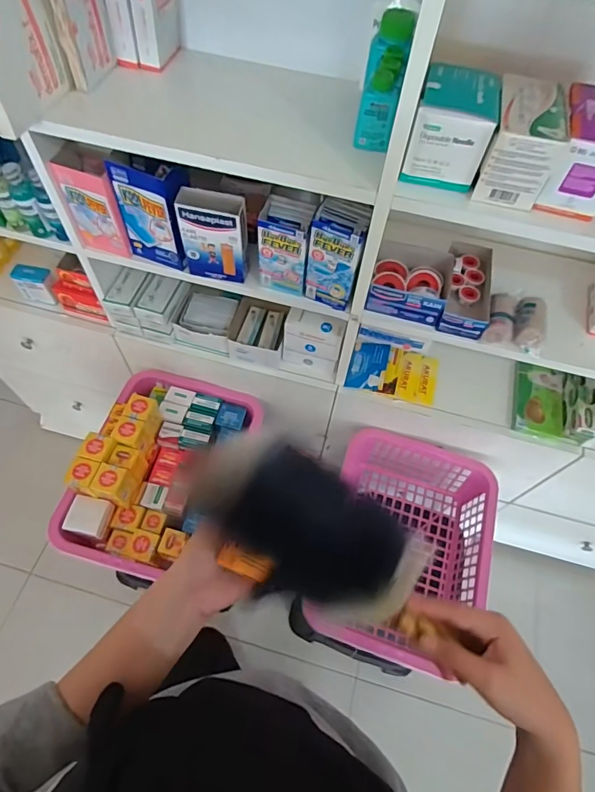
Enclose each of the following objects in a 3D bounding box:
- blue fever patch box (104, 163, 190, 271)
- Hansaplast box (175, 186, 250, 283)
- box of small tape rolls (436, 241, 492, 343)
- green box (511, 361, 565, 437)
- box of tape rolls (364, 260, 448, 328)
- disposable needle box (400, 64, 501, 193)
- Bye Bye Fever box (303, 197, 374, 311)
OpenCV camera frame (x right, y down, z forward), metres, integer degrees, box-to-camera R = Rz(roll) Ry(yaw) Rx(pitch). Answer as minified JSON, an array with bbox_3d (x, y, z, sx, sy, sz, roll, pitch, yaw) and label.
[{"bbox_3d":[-0.215,-0.288,0.696,0.106,0.154,0.068,21,60,9],"label":"blue fever patch box"},{"bbox_3d":[-0.125,-0.246,0.685,0.101,0.140,0.050,10,59,2],"label":"Hansaplast box"},{"bbox_3d":[0.278,-0.178,0.733,0.078,0.043,0.182,14,60,5],"label":"box of small tape rolls"},{"bbox_3d":[0.489,0.005,0.898,0.097,0.025,0.167,15,60,5],"label":"green box"},{"bbox_3d":[0.180,-0.182,0.719,0.115,0.047,0.110,15,60,6],"label":"box of tape rolls"},{"bbox_3d":[0.181,-0.310,0.522,0.087,0.086,0.114,14,60,5],"label":"disposable needle box"},{"bbox_3d":[0.057,-0.211,0.677,0.080,0.137,0.074,12,59,4],"label":"Bye Bye Fever box"}]

